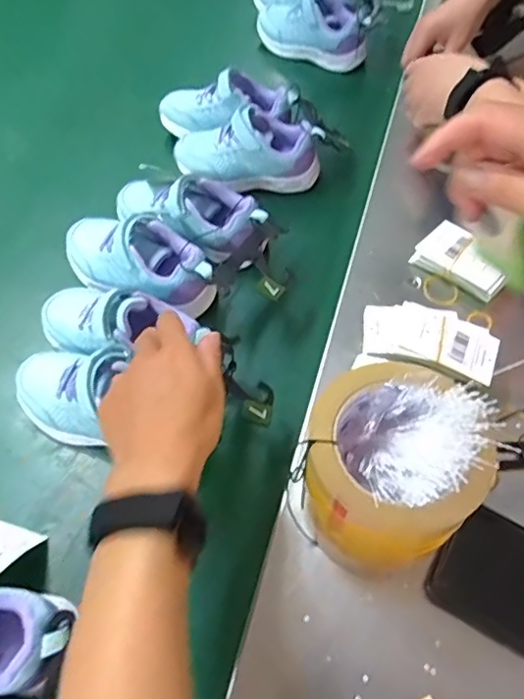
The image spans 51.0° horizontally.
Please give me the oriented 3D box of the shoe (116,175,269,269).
[{"bbox_3d":[-0.071,-0.139,0.571,0.180,0.066,0.079,27,66,16],"label":"shoe"}]

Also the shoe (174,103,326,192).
[{"bbox_3d":[-0.016,-0.225,0.618,0.162,0.070,0.061,-1,61,2],"label":"shoe"}]

